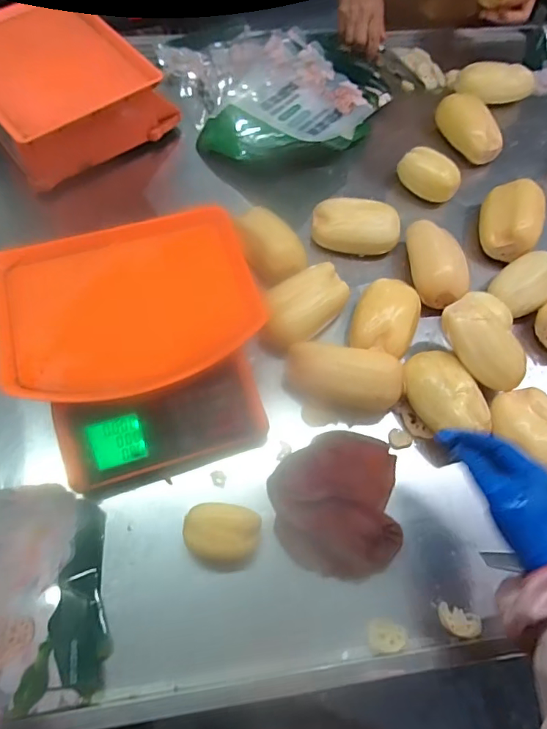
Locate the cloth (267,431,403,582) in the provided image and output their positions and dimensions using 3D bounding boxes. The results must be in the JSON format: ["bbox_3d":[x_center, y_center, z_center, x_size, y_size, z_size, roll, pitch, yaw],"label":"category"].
[{"bbox_3d":[0.073,0.159,0.556,0.148,0.044,0.160,3,64,-1],"label":"cloth"}]

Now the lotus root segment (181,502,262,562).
[{"bbox_3d":[-0.056,0.188,0.528,0.081,0.054,0.056,5,64,1],"label":"lotus root segment"}]

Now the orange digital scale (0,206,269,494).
[{"bbox_3d":[-0.156,-0.019,0.579,0.286,0.135,0.274,-15,65,-9],"label":"orange digital scale"}]

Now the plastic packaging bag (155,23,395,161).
[{"bbox_3d":[0.006,-0.500,0.862,0.368,0.047,0.360,-14,65,-9],"label":"plastic packaging bag"}]

